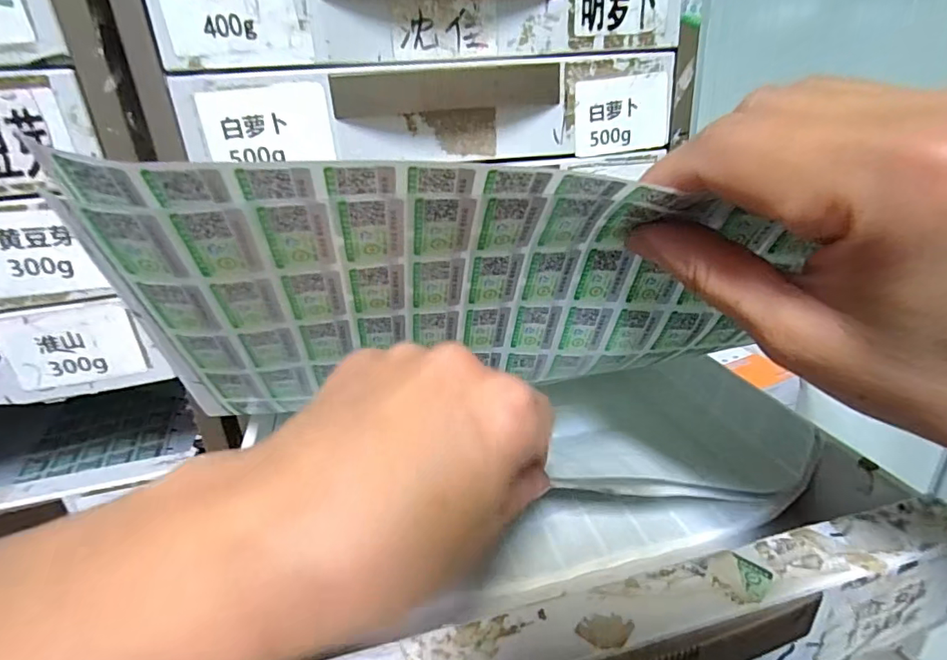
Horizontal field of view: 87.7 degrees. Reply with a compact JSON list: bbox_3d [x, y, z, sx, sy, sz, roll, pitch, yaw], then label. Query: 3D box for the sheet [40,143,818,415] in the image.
[{"bbox_3d":[-0.001,-0.008,0.176,0.206,0.124,0.010,-2,57,-11],"label":"sheet"}]

